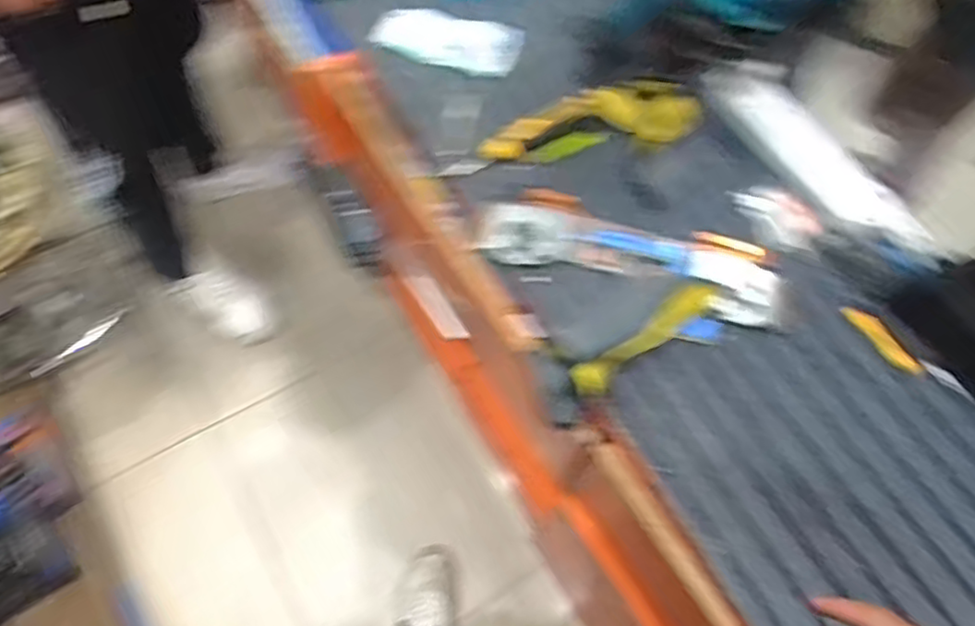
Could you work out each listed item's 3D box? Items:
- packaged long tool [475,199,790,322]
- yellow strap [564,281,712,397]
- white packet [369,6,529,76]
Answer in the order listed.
[{"bbox_3d":[0.162,-0.068,0.795,0.348,0.018,0.093,14,64,5],"label":"packaged long tool"},{"bbox_3d":[0.168,0.024,0.737,0.210,0.029,0.036,-32,69,-30],"label":"yellow strap"},{"bbox_3d":[-0.055,-0.376,0.946,0.200,0.009,0.096,14,64,4],"label":"white packet"}]

